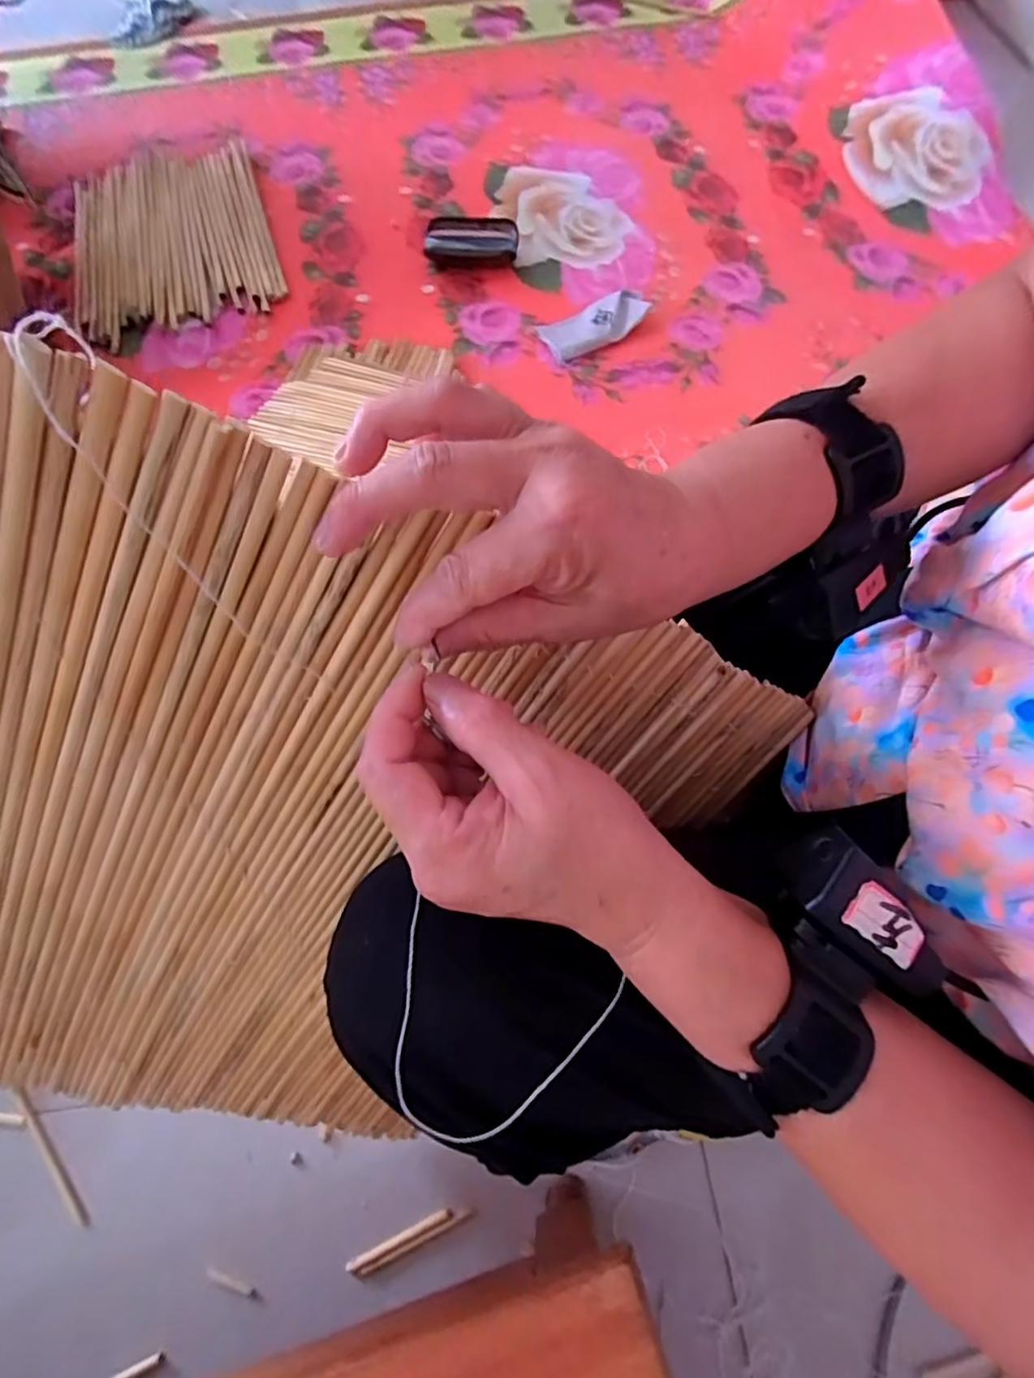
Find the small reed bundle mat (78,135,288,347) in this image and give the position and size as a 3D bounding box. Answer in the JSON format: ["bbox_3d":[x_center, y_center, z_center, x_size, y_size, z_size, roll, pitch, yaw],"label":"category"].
[{"bbox_3d":[-0.633,-0.837,1.110,0.353,0.026,0.511,-14,69,-4],"label":"small reed bundle mat"}]

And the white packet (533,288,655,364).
[{"bbox_3d":[0.129,-0.591,0.990,0.180,0.030,0.088,-21,70,-7],"label":"white packet"}]

